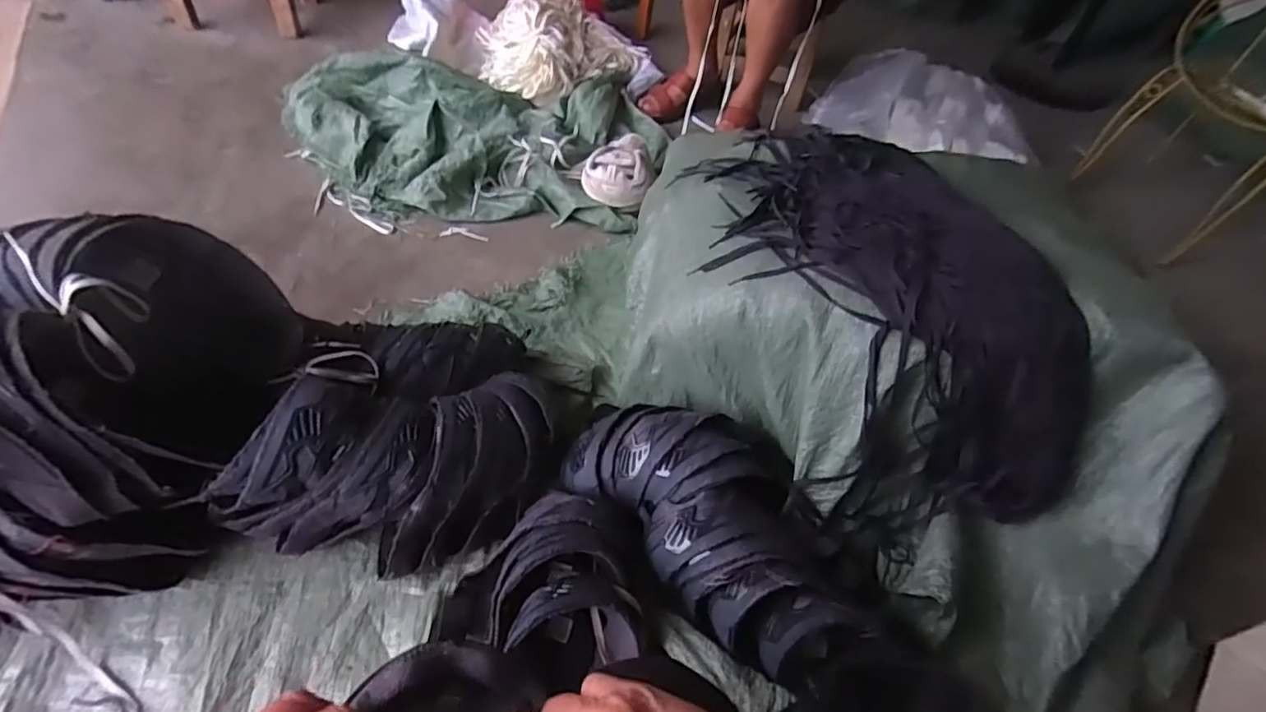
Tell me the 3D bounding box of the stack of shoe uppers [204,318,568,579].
[{"bbox_3d":[-0.277,0.083,0.817,0.333,0.222,0.365,12,49,2],"label":"stack of shoe uppers"}]

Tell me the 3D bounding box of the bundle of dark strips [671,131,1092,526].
[{"bbox_3d":[0.347,-0.065,0.833,0.312,0.246,0.660,-29,79,-23],"label":"bundle of dark strips"}]

